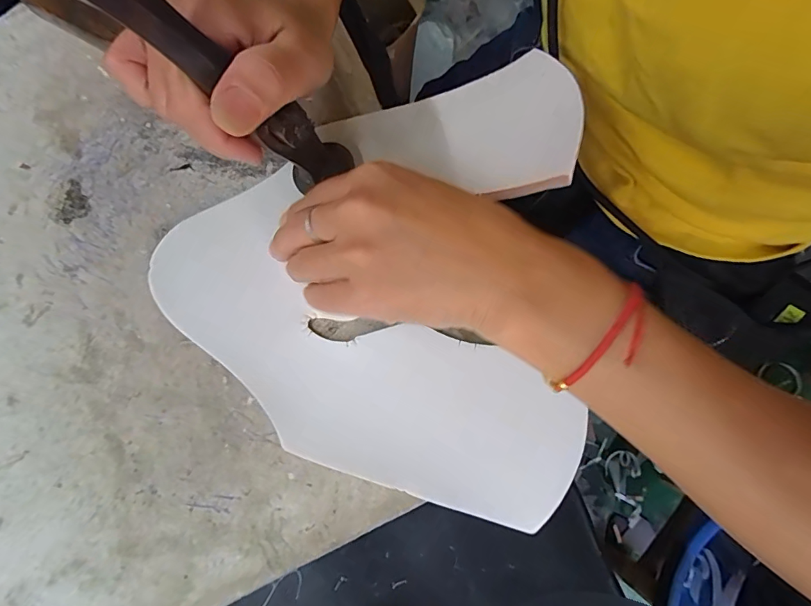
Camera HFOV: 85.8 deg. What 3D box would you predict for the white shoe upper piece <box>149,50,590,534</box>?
[{"bbox_3d":[-0.022,-0.015,0.240,0.225,0.031,0.237,2,79,2],"label":"white shoe upper piece"}]

